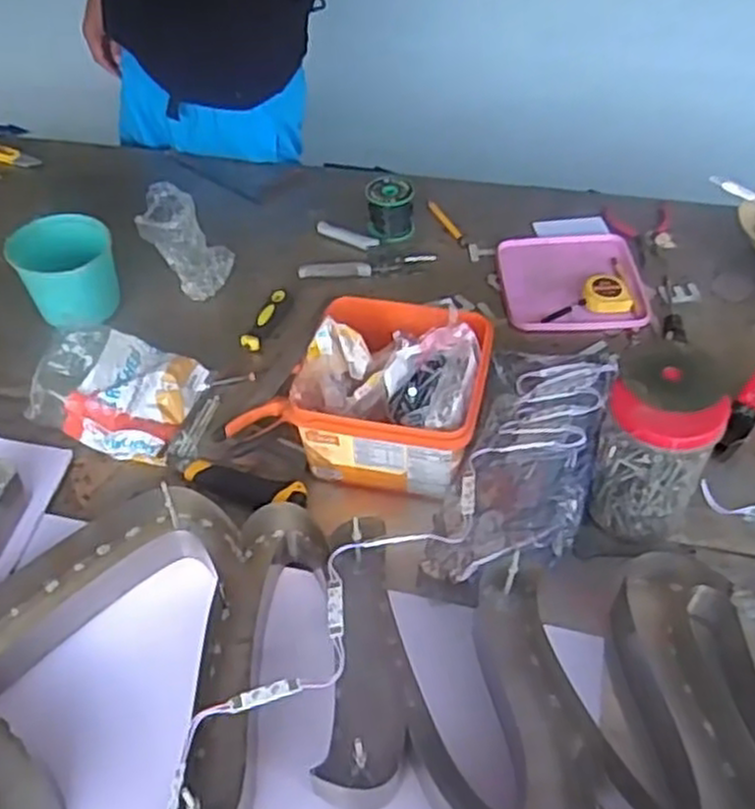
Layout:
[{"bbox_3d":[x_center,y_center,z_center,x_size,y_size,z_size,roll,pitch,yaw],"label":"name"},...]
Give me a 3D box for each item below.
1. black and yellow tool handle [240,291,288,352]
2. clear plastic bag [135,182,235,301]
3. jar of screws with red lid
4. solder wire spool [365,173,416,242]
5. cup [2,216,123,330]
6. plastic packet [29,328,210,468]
[{"bbox_3d":[-0.149,-0.112,1.017,0.026,0.021,0.107,13,49,14],"label":"black and yellow tool handle"},{"bbox_3d":[-0.263,-0.223,1.060,0.097,0.118,0.105,7,47,8],"label":"clear plastic bag"},{"bbox_3d":[0.273,0.041,0.767,0.099,0.174,0.116,19,49,18],"label":"jar of screws with red lid"},{"bbox_3d":[0.019,-0.290,1.149,0.069,0.064,0.074,-1,46,0],"label":"solder wire spool"},{"bbox_3d":[-0.388,-0.160,1.002,0.121,0.116,0.140,-31,53,-26],"label":"cup"},{"bbox_3d":[-0.306,-0.020,0.901,0.173,0.081,0.147,10,47,10],"label":"plastic packet"}]

